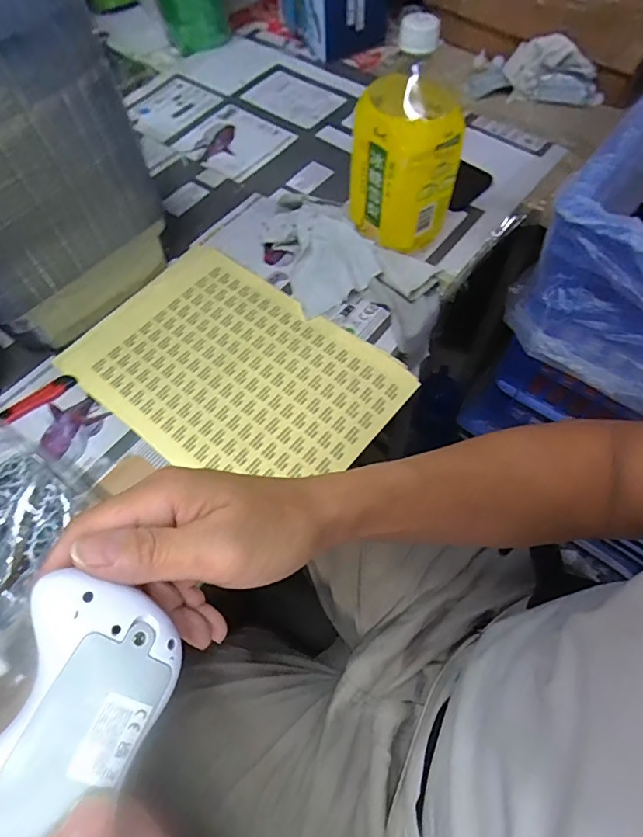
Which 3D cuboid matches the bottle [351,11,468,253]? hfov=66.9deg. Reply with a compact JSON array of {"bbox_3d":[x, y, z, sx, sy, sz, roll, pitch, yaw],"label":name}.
[{"bbox_3d":[0.087,-0.269,0.469,0.096,0.188,0.091,-33,61,-16],"label":"bottle"}]

